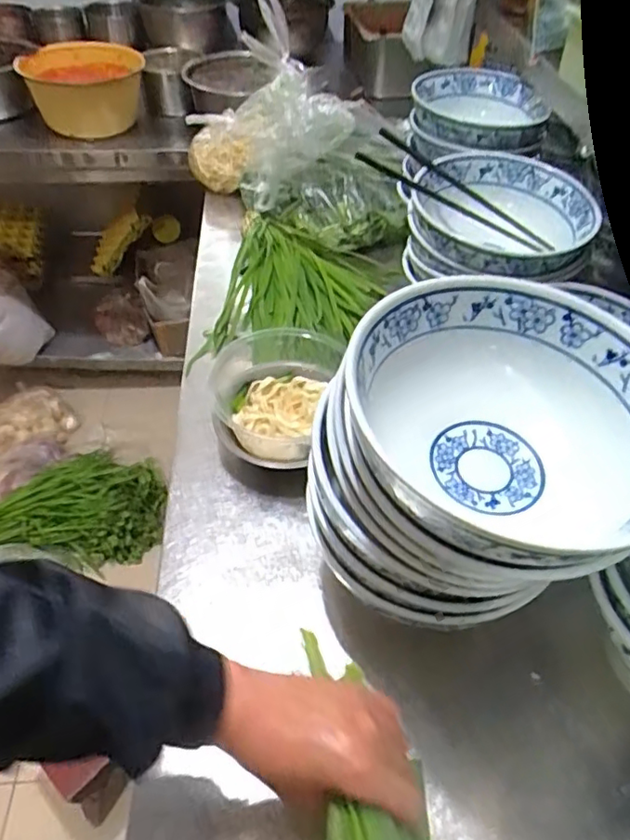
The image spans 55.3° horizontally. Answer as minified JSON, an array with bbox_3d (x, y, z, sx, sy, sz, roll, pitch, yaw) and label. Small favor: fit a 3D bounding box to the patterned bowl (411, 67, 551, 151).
[{"bbox_3d":[0.212,-0.406,0.784,0.170,0.067,0.174,2,46,0],"label":"patterned bowl"}]

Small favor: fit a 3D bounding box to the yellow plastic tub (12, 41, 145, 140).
[{"bbox_3d":[-0.496,-0.716,1.325,0.249,0.139,0.280,-3,46,-5],"label":"yellow plastic tub"}]

